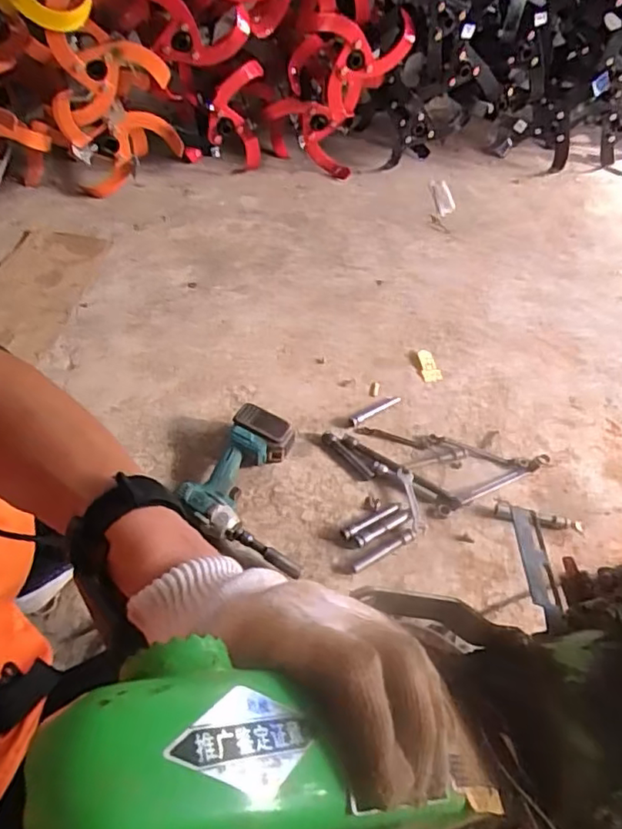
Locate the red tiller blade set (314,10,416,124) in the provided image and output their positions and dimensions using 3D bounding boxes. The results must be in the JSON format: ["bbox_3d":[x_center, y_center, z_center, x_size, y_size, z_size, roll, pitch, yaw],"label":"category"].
[{"bbox_3d":[0.127,-0.935,1.618,0.278,0.250,0.143,4,51,-3],"label":"red tiller blade set"}]

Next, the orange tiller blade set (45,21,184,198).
[{"bbox_3d":[-0.506,-0.774,1.545,0.289,0.368,0.176,-21,60,-16],"label":"orange tiller blade set"}]

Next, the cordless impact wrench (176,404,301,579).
[{"bbox_3d":[-0.086,0.127,1.087,0.234,0.096,0.239,27,54,15],"label":"cordless impact wrench"}]

